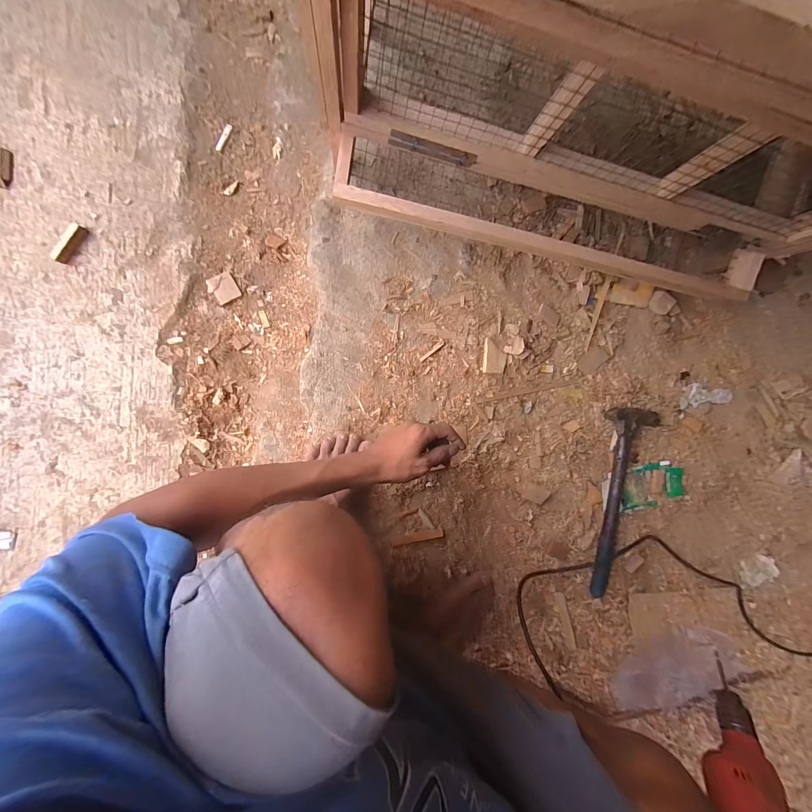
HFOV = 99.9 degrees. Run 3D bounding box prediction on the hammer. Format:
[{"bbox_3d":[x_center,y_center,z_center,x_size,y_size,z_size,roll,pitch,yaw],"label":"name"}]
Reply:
[{"bbox_3d":[0.396,0.176,0.606,0.103,0.029,0.341,2,93,-5],"label":"hammer"}]

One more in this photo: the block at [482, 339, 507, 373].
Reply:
[{"bbox_3d":[0.148,-0.081,0.568,0.037,0.009,0.054,5,93,-5],"label":"block"}]

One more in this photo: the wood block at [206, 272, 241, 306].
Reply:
[{"bbox_3d":[-0.277,-0.178,0.519,0.039,0.008,0.038,-29,95,-3],"label":"wood block"}]

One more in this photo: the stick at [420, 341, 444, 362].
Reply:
[{"bbox_3d":[0.043,-0.090,0.558,0.050,0.007,0.009,-38,96,-2],"label":"stick"}]

